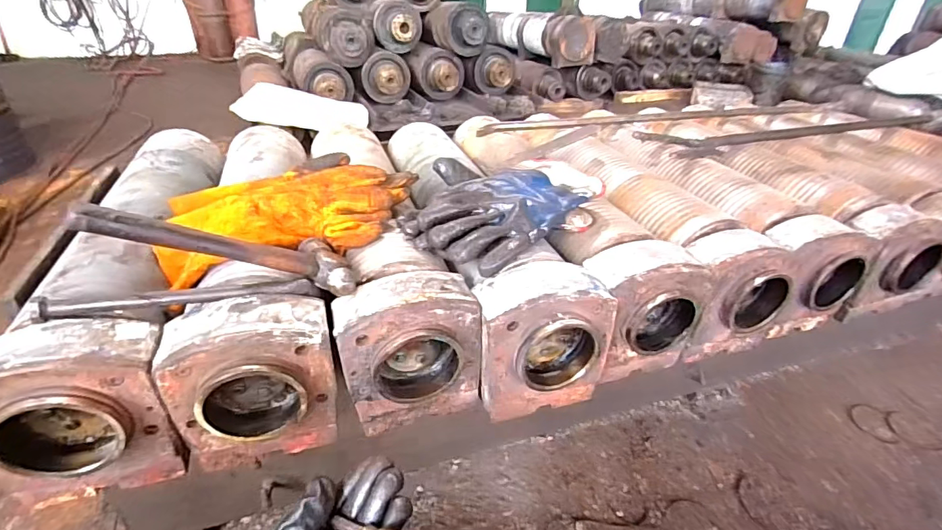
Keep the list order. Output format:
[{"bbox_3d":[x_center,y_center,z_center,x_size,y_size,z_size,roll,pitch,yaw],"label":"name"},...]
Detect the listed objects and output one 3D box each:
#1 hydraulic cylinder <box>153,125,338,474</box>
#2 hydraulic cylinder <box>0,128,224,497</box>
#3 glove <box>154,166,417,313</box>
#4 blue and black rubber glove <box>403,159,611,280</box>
[{"bbox_3d":[-0.317,-0.014,0.754,0.164,0.186,0.679,-8,33,-15],"label":"hydraulic cylinder"},{"bbox_3d":[-0.471,0.000,0.699,0.154,0.184,0.667,-8,33,-16],"label":"hydraulic cylinder"},{"bbox_3d":[-0.237,-0.067,0.633,0.339,0.094,0.184,-13,35,-23],"label":"glove"},{"bbox_3d":[0.038,-0.083,0.661,0.265,0.076,0.184,-25,41,-36],"label":"blue and black rubber glove"}]

